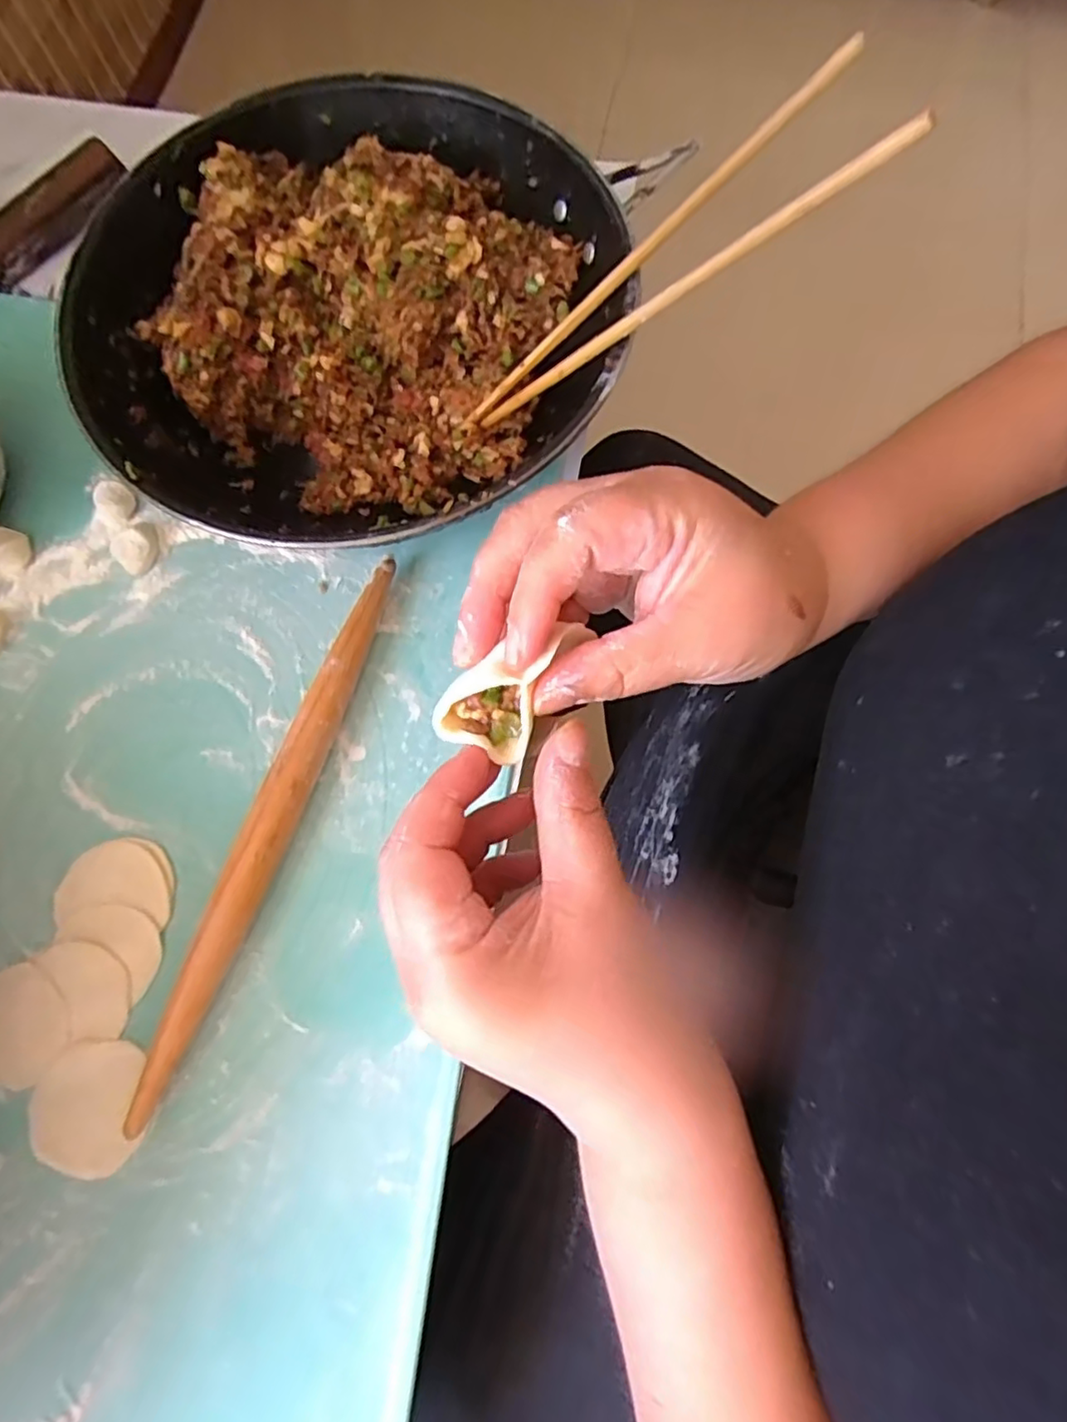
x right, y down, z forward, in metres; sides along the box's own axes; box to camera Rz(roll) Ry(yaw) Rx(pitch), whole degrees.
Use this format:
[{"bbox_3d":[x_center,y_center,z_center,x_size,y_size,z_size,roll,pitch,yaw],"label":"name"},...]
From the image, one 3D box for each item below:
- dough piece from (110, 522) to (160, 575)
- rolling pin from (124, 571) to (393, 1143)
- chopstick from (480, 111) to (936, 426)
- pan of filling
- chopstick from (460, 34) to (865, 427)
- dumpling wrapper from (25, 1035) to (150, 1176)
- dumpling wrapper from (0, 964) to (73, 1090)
[{"bbox_3d":[-0.252,-0.104,0.407,0.030,0.014,0.025,-41,79,-9],"label":"dough piece"},{"bbox_3d":[-0.142,0.060,0.357,0.026,0.026,0.315,18,77,6],"label":"rolling pin"},{"bbox_3d":[0.059,-0.201,0.317,0.237,0.011,0.012,-11,70,44],"label":"chopstick"},{"bbox_3d":[-0.106,-0.237,0.398,0.308,0.092,0.287,0,76,1],"label":"pan of filling"},{"bbox_3d":[0.052,-0.238,0.343,0.244,0.012,0.013,-31,74,30],"label":"chopstick"},{"bbox_3d":[-0.230,0.204,0.330,0.061,0.009,0.061,0,76,1],"label":"dumpling wrapper"},{"bbox_3d":[-0.277,0.169,0.340,0.060,0.005,0.059,0,76,1],"label":"dumpling wrapper"}]

